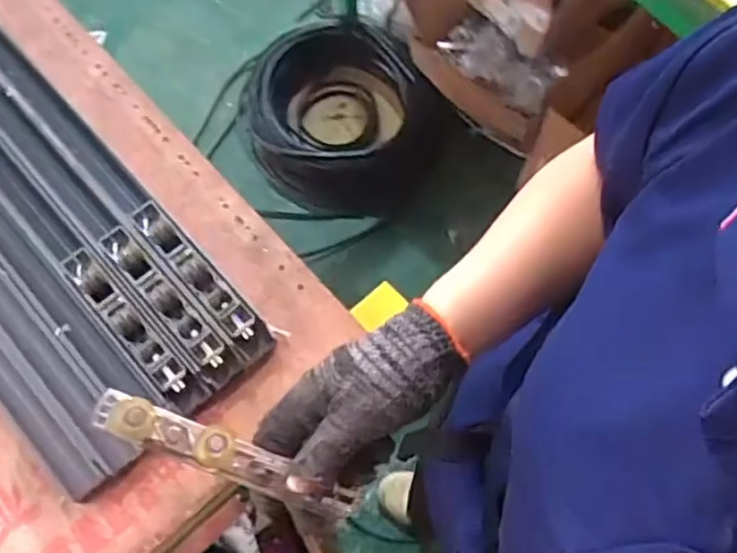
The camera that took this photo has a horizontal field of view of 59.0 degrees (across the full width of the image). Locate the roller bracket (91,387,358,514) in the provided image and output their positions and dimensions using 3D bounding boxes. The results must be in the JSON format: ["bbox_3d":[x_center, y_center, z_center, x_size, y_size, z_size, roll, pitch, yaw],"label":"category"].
[{"bbox_3d":[-0.075,0.099,0.359,0.150,0.026,0.022,26,71,-11],"label":"roller bracket"}]

